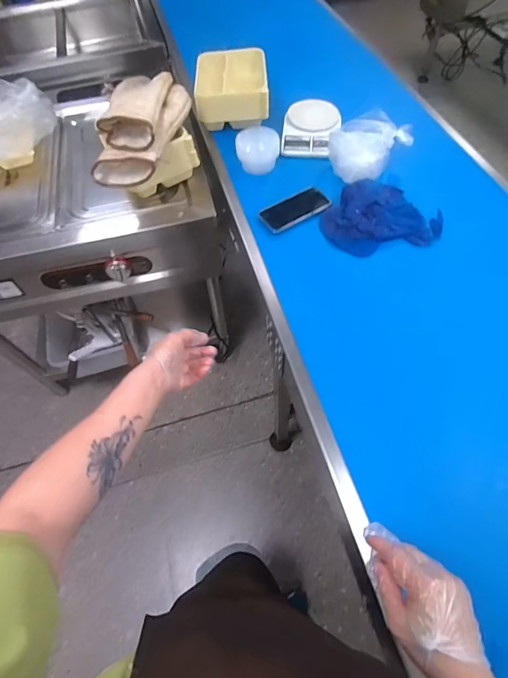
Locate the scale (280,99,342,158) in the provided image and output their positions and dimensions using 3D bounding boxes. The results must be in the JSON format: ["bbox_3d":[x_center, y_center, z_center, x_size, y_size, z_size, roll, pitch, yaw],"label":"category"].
[{"bbox_3d":[0.150,-0.547,0.990,0.152,0.043,0.201,10,60,7],"label":"scale"}]

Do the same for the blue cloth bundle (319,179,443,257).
[{"bbox_3d":[0.277,-0.266,0.821,0.262,0.055,0.161,-8,59,-4],"label":"blue cloth bundle"}]

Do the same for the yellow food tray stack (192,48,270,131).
[{"bbox_3d":[-0.060,-0.660,1.014,0.186,0.098,0.249,-2,59,-1],"label":"yellow food tray stack"}]

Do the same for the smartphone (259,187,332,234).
[{"bbox_3d":[0.094,-0.287,0.841,0.159,0.014,0.074,-31,67,-15],"label":"smartphone"}]

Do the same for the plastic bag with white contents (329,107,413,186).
[{"bbox_3d":[0.270,-0.438,0.871,0.181,0.095,0.127,-30,63,-16],"label":"plastic bag with white contents"}]

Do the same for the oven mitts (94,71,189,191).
[{"bbox_3d":[-0.244,-0.490,0.857,0.163,0.116,0.313,2,59,2],"label":"oven mitts"}]

